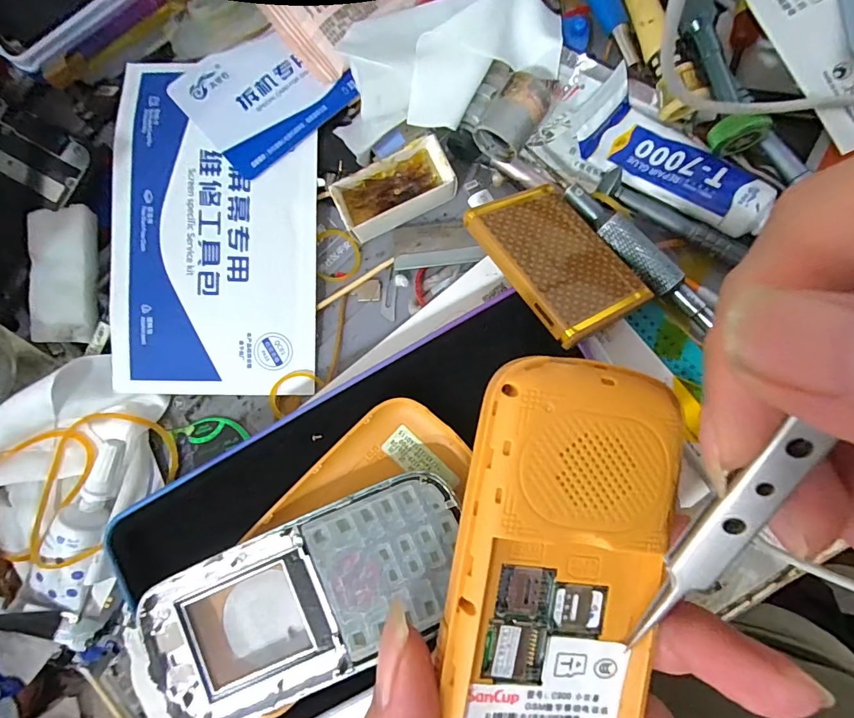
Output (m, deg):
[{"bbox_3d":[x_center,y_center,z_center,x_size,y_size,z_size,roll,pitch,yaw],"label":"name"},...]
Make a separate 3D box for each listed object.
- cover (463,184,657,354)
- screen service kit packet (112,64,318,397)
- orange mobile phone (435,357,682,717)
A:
[{"bbox_3d":[0.046,-0.036,0.152,0.045,0.004,0.060,-25,70,-24],"label":"cover"},{"bbox_3d":[-0.088,-0.052,0.179,0.081,0.006,0.133,0,90,-3],"label":"screen service kit packet"},{"bbox_3d":[0.032,0.057,0.101,0.053,0.011,0.110,8,92,-10],"label":"orange mobile phone"}]

